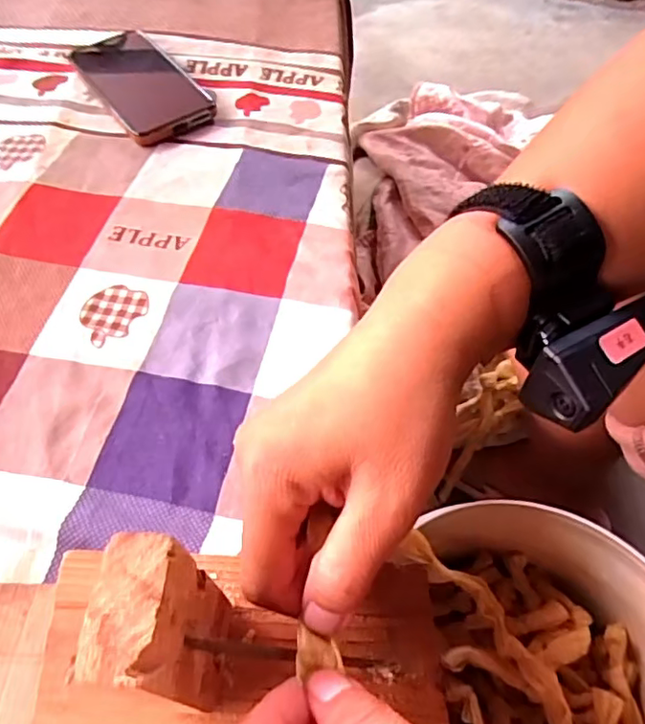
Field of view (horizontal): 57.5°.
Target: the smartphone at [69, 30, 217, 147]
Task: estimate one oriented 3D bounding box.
[{"bbox_3d":[-0.167,-0.258,0.539,0.080,0.017,0.170,-29,61,-19],"label":"smartphone"}]

